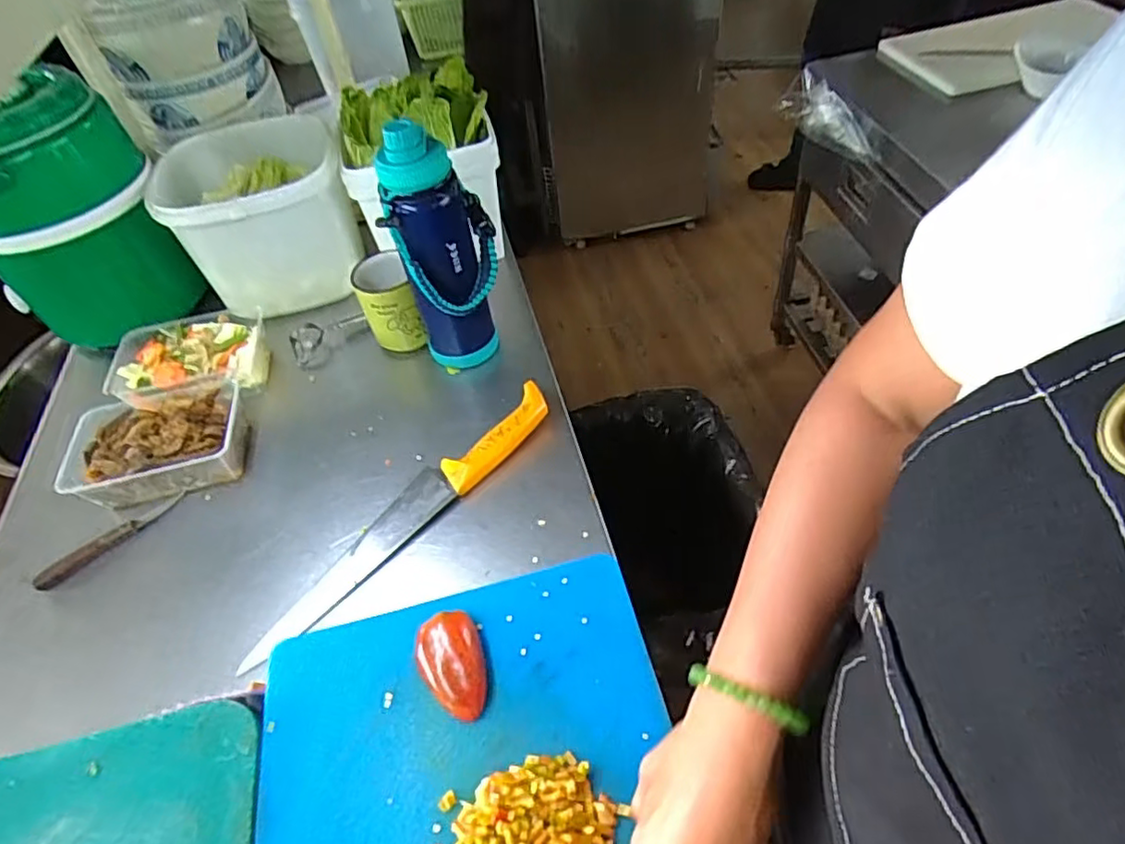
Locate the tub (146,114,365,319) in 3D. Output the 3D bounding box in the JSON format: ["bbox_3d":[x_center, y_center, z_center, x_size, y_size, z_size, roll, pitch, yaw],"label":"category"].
[{"bbox_3d":[-0.389,-0.265,0.843,0.224,0.188,0.215,-4,49,5],"label":"tub"}]

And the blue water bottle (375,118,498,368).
[{"bbox_3d":[-0.118,-0.167,0.657,0.098,0.259,0.072,-12,49,-2],"label":"blue water bottle"}]

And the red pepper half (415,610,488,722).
[{"bbox_3d":[-0.087,0.189,0.492,0.051,0.033,0.079,-20,49,-9],"label":"red pepper half"}]

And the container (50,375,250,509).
[{"bbox_3d":[-0.427,0.028,0.677,0.163,0.062,0.124,-18,49,-8],"label":"container"}]

